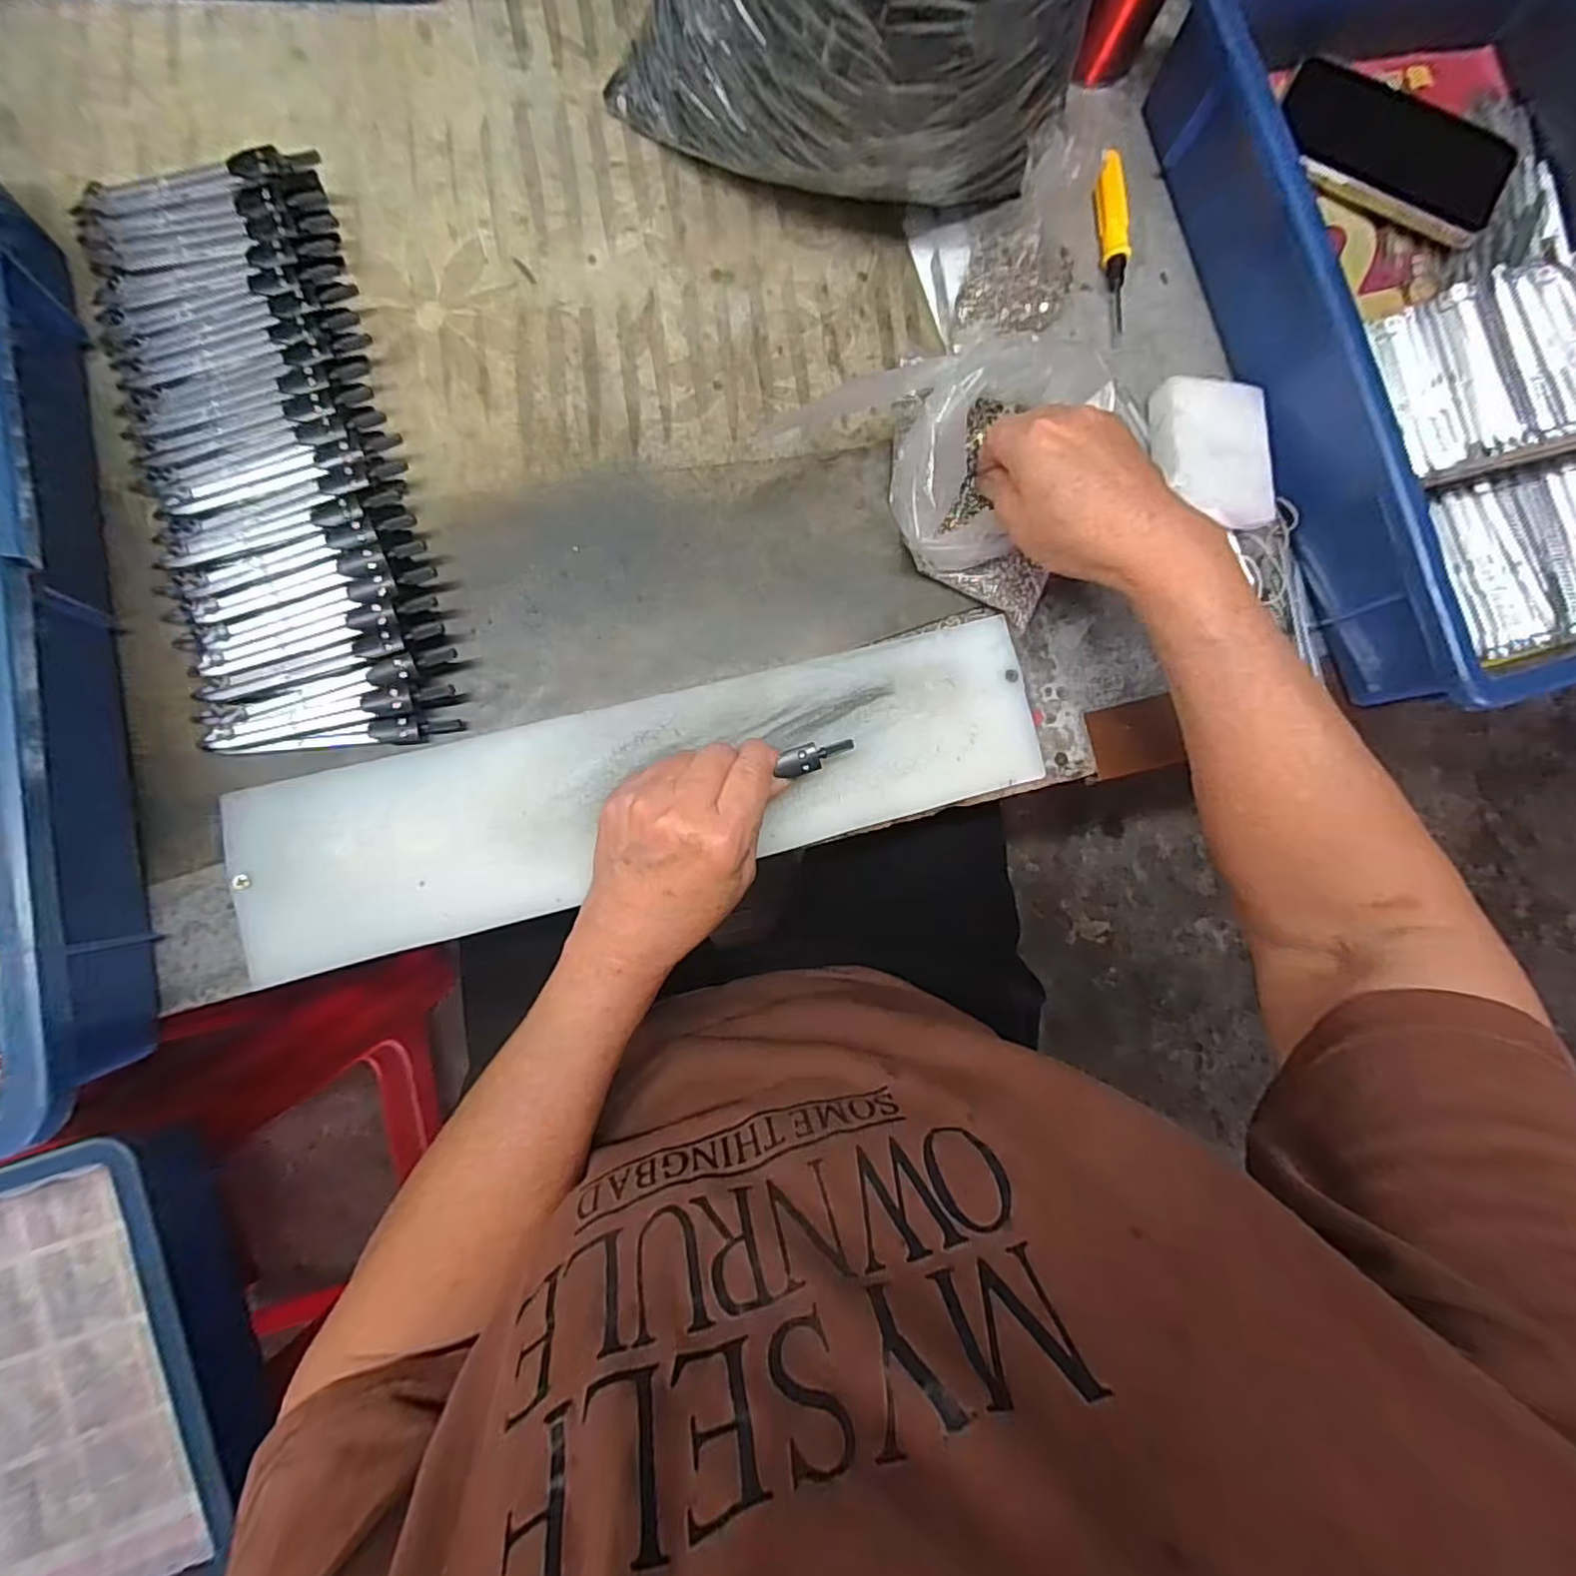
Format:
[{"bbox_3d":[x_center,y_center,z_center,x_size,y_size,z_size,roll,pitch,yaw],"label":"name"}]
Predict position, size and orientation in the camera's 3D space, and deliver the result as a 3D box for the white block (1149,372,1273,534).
[{"bbox_3d":[0.246,-0.194,0.389,0.060,0.023,0.083,3,86,-7],"label":"white block"}]

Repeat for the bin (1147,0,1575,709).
[{"bbox_3d":[0.406,-0.277,0.385,0.292,0.084,0.415,-16,89,-8],"label":"bin"}]

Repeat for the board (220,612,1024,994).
[{"bbox_3d":[-0.062,-0.001,0.342,0.396,0.010,0.090,-14,88,-8],"label":"board"}]

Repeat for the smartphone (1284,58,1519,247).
[{"bbox_3d":[0.375,-0.398,0.418,0.140,0.013,0.065,24,96,1],"label":"smartphone"}]

